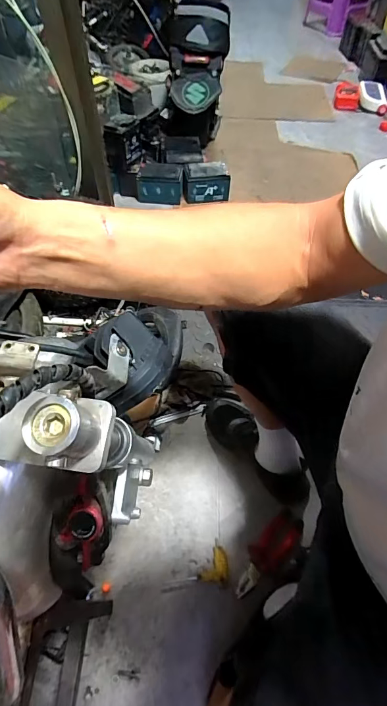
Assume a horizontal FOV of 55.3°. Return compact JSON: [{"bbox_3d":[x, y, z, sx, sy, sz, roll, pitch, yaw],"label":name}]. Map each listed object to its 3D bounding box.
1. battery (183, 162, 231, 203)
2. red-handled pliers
[{"bbox_3d":[0.045,-0.595,1.298,0.160,0.102,0.091,-1,54,-2],"label":"battery"},{"bbox_3d":[0.147,0.400,0.743,0.185,0.027,0.059,-35,61,-23],"label":"red-handled pliers"}]

